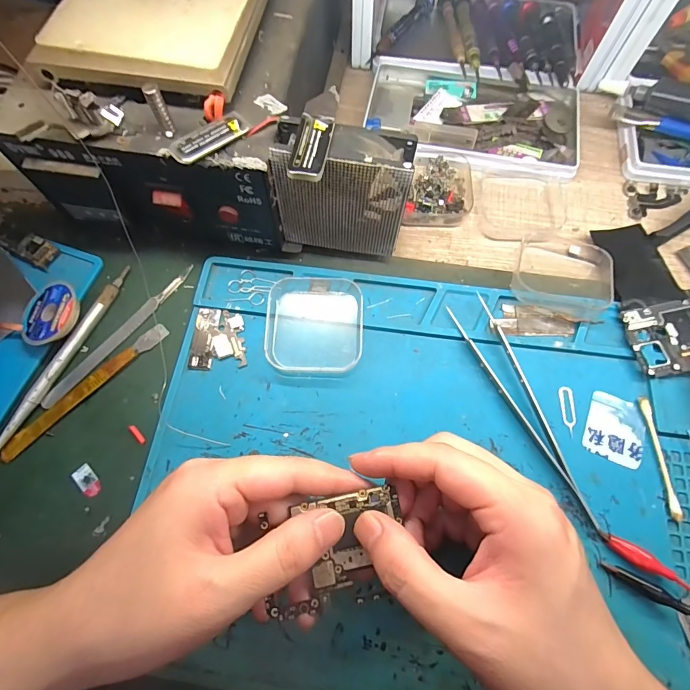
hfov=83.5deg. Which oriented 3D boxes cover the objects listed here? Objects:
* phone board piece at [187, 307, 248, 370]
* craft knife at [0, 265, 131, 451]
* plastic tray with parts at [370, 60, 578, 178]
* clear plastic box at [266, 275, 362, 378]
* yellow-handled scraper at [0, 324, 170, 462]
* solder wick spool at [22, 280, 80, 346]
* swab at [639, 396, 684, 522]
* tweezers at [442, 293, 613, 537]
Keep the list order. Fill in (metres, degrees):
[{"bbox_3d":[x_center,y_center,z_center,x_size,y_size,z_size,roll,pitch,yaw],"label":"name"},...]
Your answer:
[{"bbox_3d":[-0.085,-0.005,0.263,0.036,0.004,0.043,1,70,1],"label":"phone board piece"},{"bbox_3d":[-0.188,0.006,0.258,0.008,0.007,0.143,22,71,8],"label":"craft knife"},{"bbox_3d":[0.108,-0.197,0.329,0.177,0.021,0.108,15,70,6],"label":"plastic tray with parts"},{"bbox_3d":[-0.021,-0.016,0.261,0.064,0.017,0.070,1,70,1],"label":"clear plastic box"},{"bbox_3d":[-0.170,0.027,0.254,0.012,0.004,0.121,42,75,15],"label":"yellow-handled scraper"},{"bbox_3d":[-0.198,-0.021,0.261,0.038,0.010,0.044,11,76,15],"label":"solder wick spool"},{"bbox_3d":[0.191,0.067,0.234,0.006,0.004,0.071,-1,70,0],"label":"swab"},{"bbox_3d":[0.115,0.039,0.243,0.026,0.009,0.157,-23,71,-8],"label":"tweezers"}]

